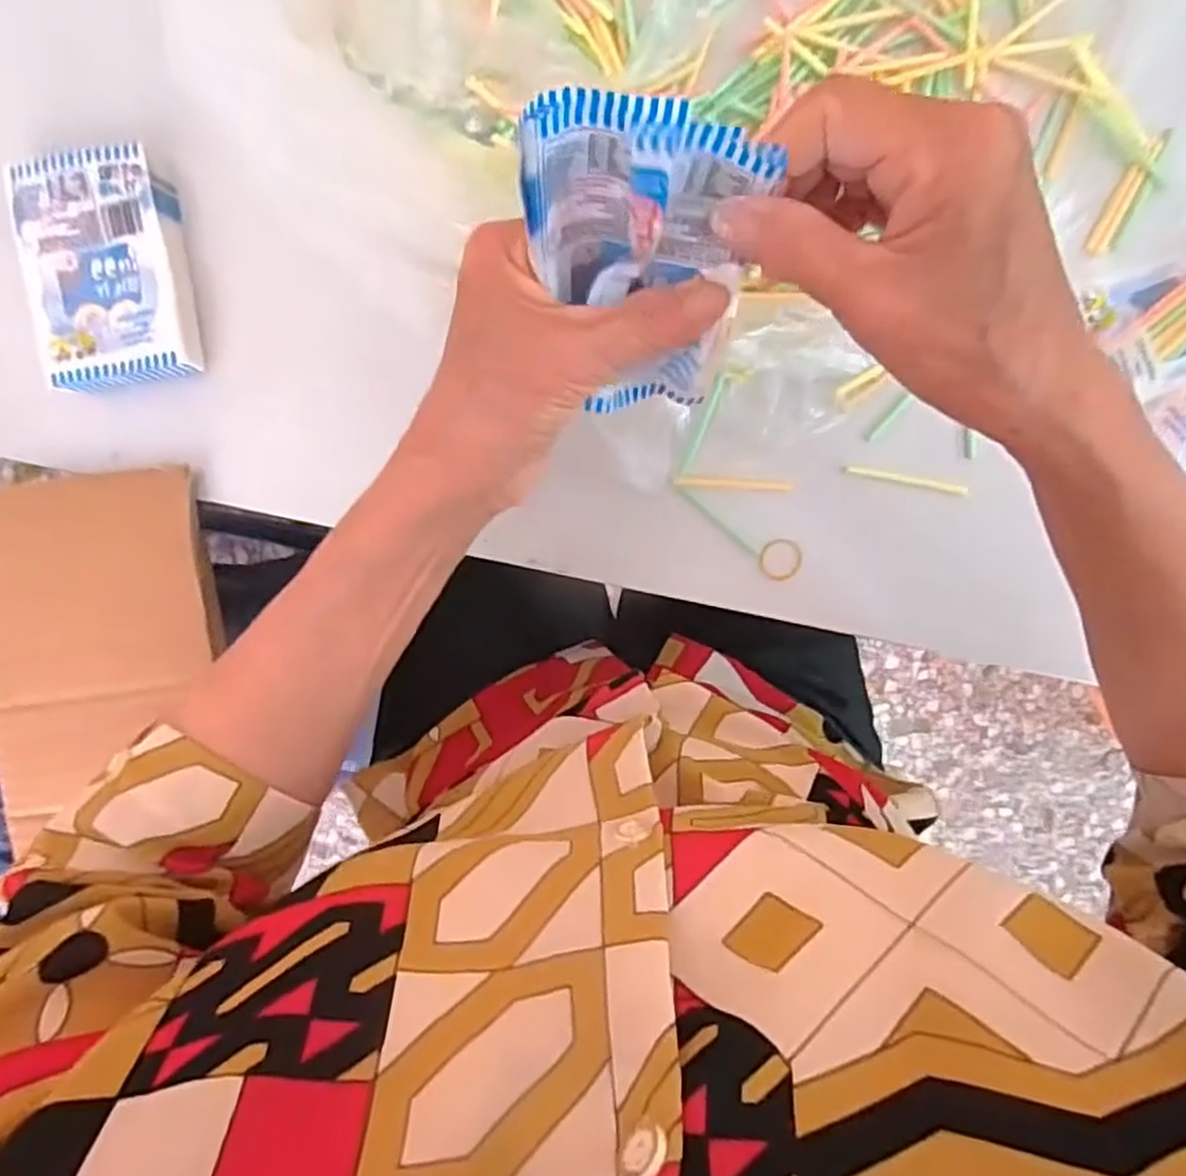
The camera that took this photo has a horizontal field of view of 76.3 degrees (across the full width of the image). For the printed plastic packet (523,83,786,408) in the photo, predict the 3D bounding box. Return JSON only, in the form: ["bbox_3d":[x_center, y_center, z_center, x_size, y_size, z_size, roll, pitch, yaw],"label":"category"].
[{"bbox_3d":[0.013,-0.107,0.253,0.073,0.022,0.095,7,139,-3],"label":"printed plastic packet"}]

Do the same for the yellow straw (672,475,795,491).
[{"bbox_3d":[0.070,-0.052,0.375,0.059,0.004,0.006,4,96,0],"label":"yellow straw"}]

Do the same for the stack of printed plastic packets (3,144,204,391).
[{"bbox_3d":[-0.233,-0.152,0.364,0.071,0.019,0.106,-9,95,1],"label":"stack of printed plastic packets"}]

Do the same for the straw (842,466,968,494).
[{"bbox_3d":[0.155,-0.053,0.372,0.060,0.007,0.004,10,96,-1],"label":"straw"}]

